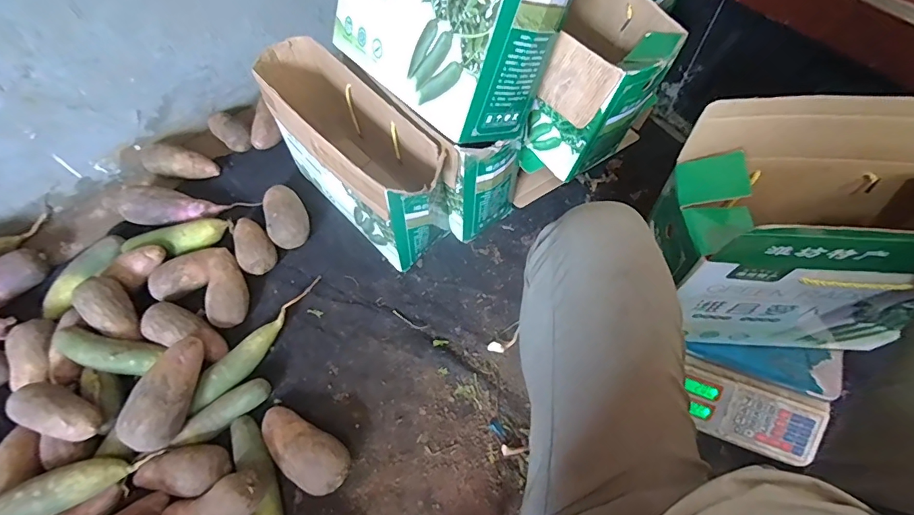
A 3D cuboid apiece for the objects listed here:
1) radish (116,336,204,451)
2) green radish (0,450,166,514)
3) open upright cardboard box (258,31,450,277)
[{"bbox_3d":[-0.462,0.217,0.730,0.068,0.082,0.176,15,64,10],"label":"radish"},{"bbox_3d":[-0.581,0.340,0.675,0.236,0.049,0.061,-19,62,-24],"label":"green radish"},{"bbox_3d":[-0.185,-0.184,0.853,0.143,0.284,0.419,-40,68,-17],"label":"open upright cardboard box"}]

